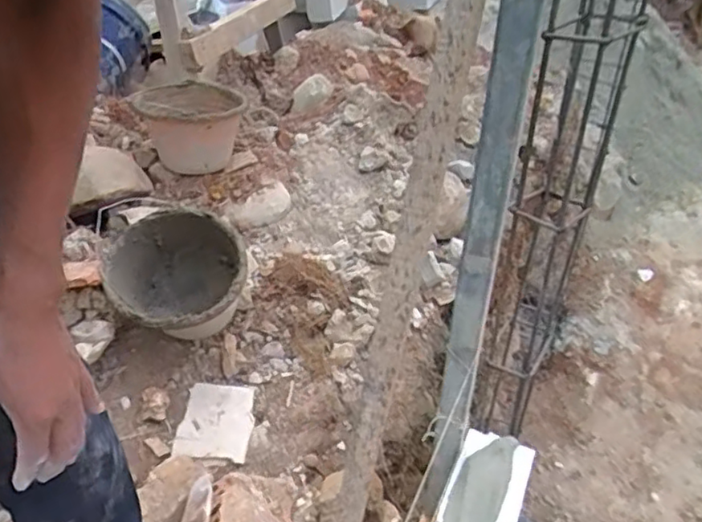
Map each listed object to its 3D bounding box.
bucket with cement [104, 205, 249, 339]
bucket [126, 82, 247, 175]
[{"bbox_3d":[-0.318,0.044,1.197,0.246,0.180,0.246,0,61,1],"label":"bucket with cement"},{"bbox_3d":[-0.381,-0.329,1.510,0.238,0.163,0.238,1,36,-1],"label":"bucket"}]

